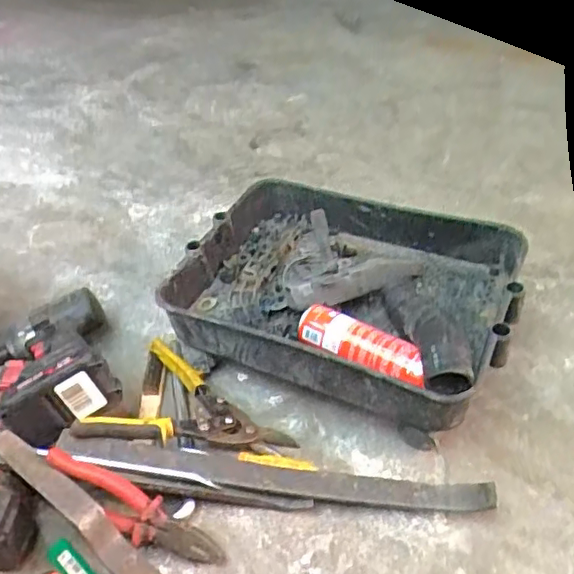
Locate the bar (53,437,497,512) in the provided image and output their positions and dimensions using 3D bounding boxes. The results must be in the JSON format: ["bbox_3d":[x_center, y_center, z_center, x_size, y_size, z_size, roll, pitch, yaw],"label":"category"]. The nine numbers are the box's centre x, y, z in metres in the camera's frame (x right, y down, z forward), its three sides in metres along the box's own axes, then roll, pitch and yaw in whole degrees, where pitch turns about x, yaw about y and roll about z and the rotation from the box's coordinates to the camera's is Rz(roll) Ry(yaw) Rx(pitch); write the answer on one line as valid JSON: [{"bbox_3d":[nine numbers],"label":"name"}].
[{"bbox_3d":[-0.017,0.199,0.615,0.446,0.071,0.048,0,41,8],"label":"bar"}]

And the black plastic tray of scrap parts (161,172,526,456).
[{"bbox_3d":[0.078,-0.001,0.753,0.403,0.107,0.320,11,45,24],"label":"black plastic tray of scrap parts"}]

